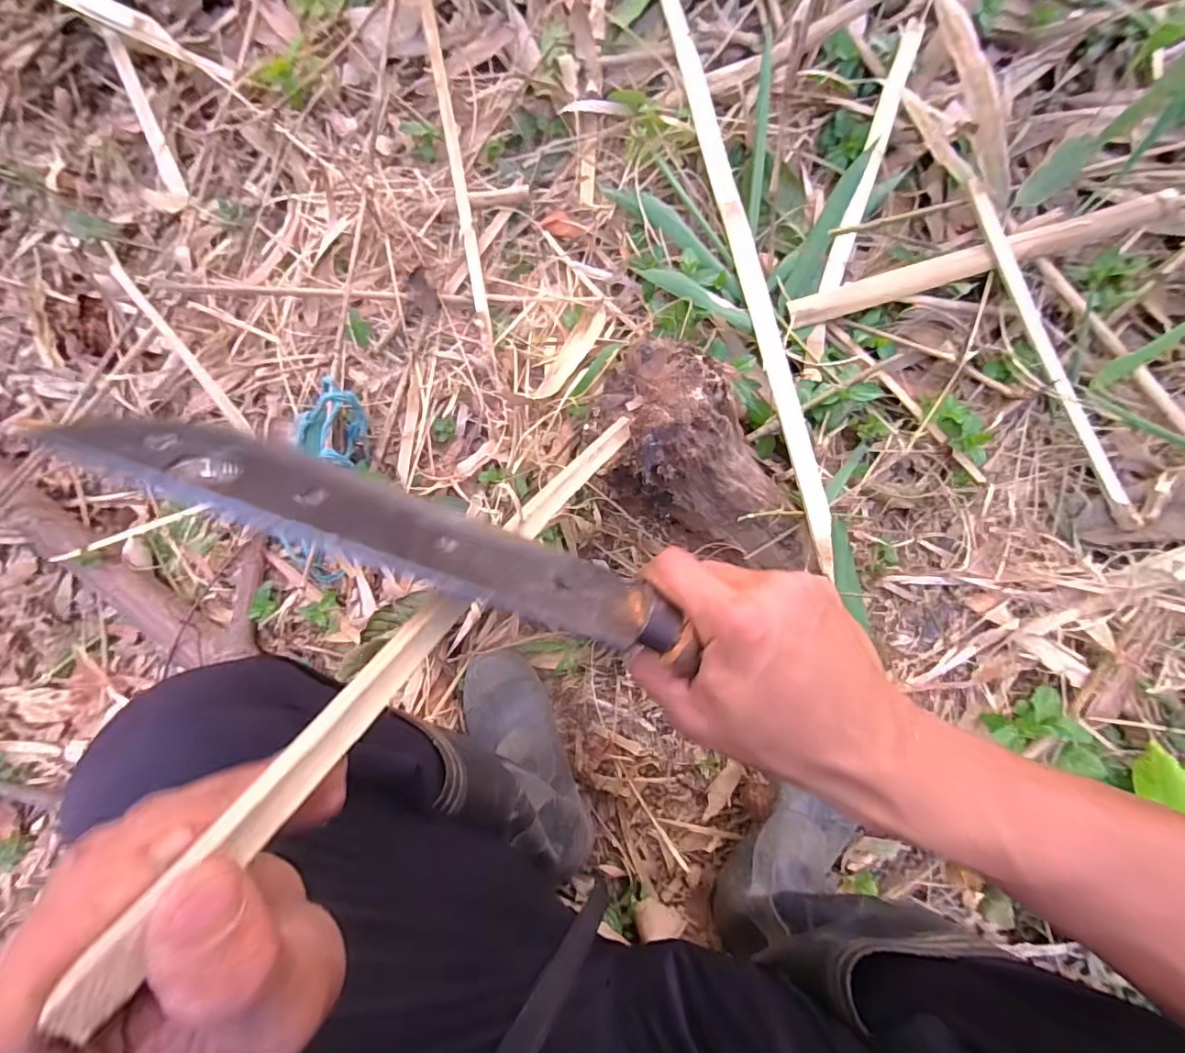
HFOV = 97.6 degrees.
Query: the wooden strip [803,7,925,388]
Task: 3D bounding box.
[{"bbox_3d":[0.316,-0.390,0.611,0.028,0.013,0.454,17,90,7],"label":"wooden strip"}]

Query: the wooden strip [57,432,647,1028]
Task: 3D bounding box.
[{"bbox_3d":[-0.042,0.010,0.258,0.010,0.375,0.018,23,124,9],"label":"wooden strip"}]

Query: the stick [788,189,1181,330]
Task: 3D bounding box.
[{"bbox_3d":[0.439,-0.307,0.594,0.424,0.021,0.036,-15,87,6],"label":"stick"}]

